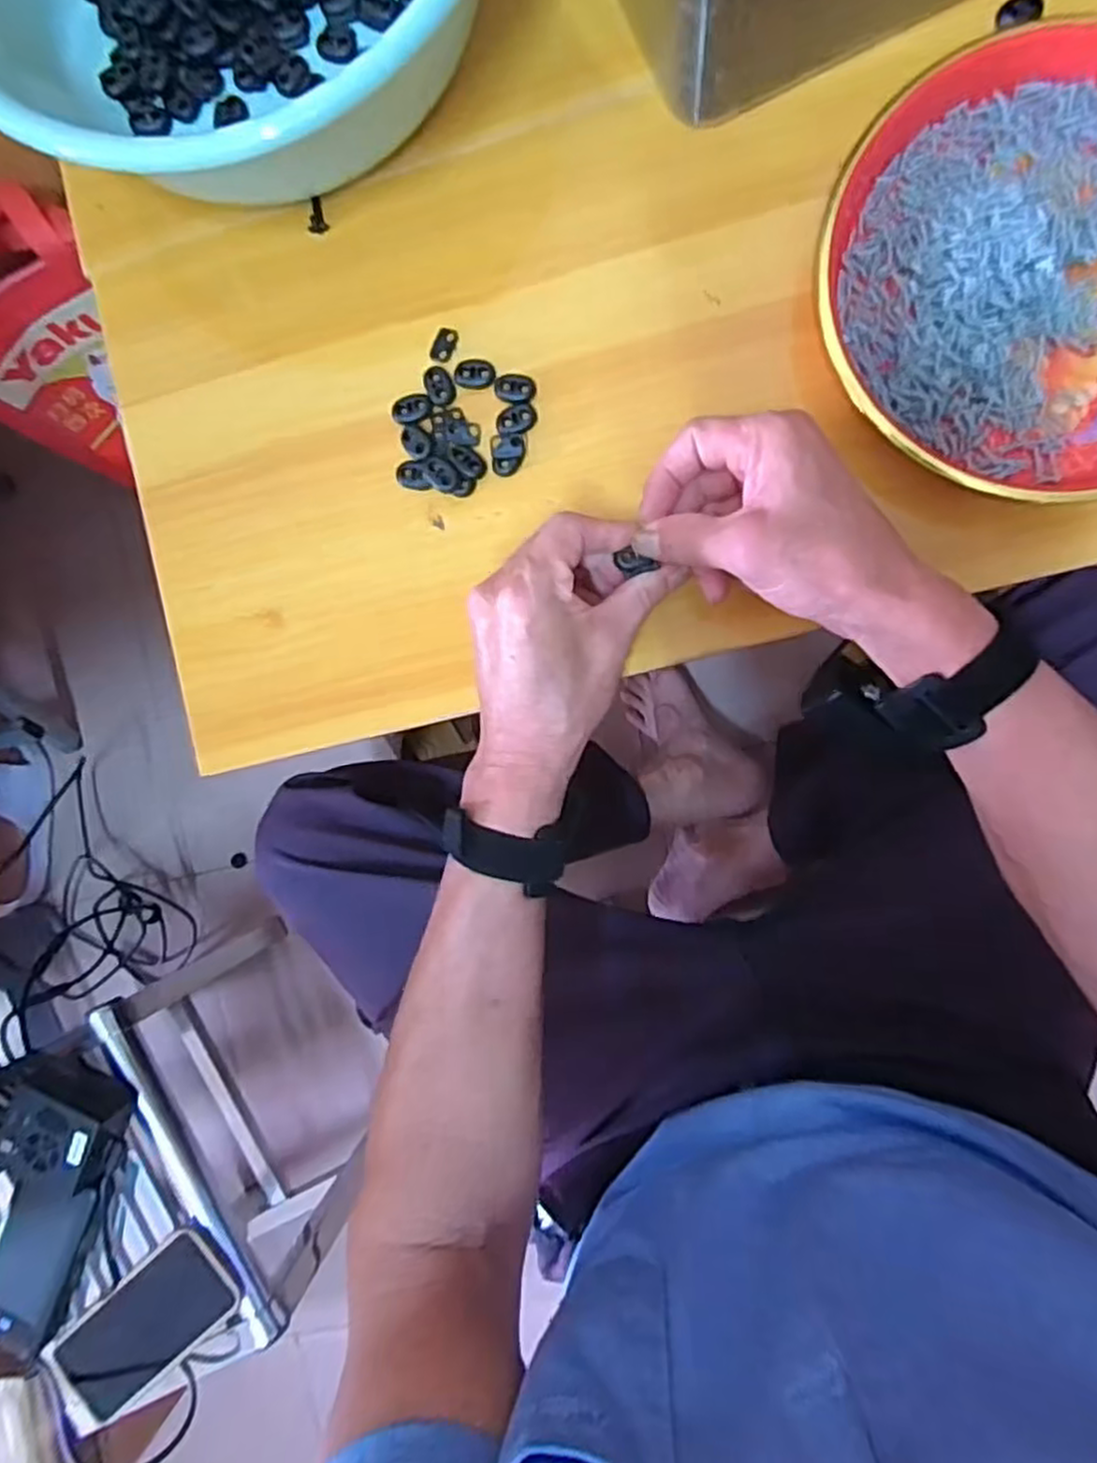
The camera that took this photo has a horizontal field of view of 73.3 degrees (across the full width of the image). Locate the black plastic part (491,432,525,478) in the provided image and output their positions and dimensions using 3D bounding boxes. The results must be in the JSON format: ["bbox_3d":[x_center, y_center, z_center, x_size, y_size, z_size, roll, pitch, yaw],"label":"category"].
[{"bbox_3d":[-0.022,-0.151,0.399,0.018,0.010,0.021,-6,90,6],"label":"black plastic part"}]

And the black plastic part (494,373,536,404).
[{"bbox_3d":[-0.018,-0.186,0.399,0.022,0.004,0.015,6,91,6],"label":"black plastic part"}]

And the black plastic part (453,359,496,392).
[{"bbox_3d":[-0.040,-0.195,0.401,0.022,0.004,0.017,7,91,6],"label":"black plastic part"}]

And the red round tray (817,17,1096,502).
[{"bbox_3d":[0.247,-0.228,0.362,0.214,0.030,0.218,0,90,6],"label":"red round tray"}]

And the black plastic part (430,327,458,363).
[{"bbox_3d":[-0.058,-0.213,0.406,0.012,0.004,0.019,22,93,6],"label":"black plastic part"}]

